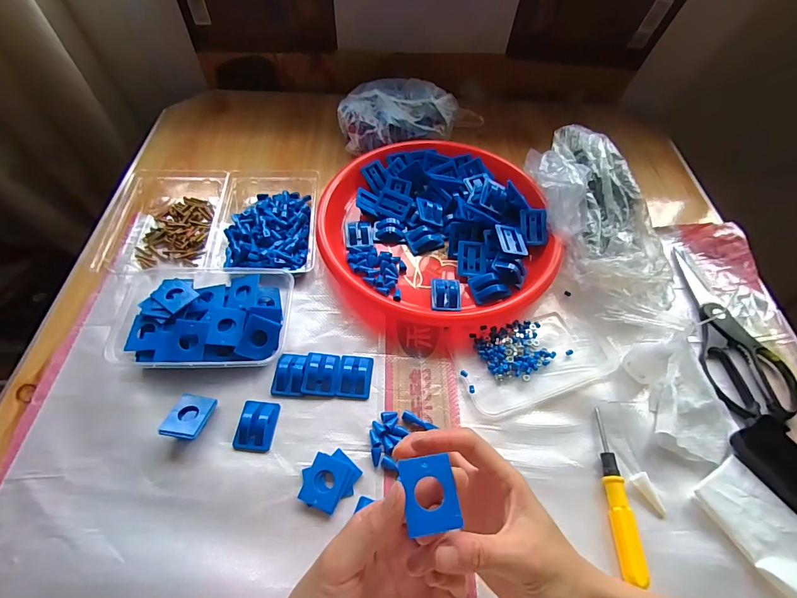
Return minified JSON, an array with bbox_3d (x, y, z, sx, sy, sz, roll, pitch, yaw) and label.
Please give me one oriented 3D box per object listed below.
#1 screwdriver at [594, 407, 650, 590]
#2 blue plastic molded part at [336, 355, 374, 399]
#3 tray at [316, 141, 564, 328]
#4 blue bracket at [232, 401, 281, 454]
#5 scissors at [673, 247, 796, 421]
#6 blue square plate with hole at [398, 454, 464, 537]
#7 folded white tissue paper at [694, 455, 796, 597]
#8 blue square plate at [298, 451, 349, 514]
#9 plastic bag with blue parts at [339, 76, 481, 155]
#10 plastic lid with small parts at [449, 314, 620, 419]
[{"bbox_3d":[0.190,0.165,0.343,0.015,0.019,0.137,5,56,1],"label":"screwdriver"},{"bbox_3d":[-0.044,0.076,0.397,0.033,0.014,0.044,5,56,0],"label":"blue plastic molded part"},{"bbox_3d":[0.046,-0.099,0.496,0.278,0.047,0.272,1,56,-2],"label":"tray"},{"bbox_3d":[-0.133,0.117,0.366,0.034,0.013,0.045,6,56,1],"label":"blue bracket"},{"bbox_3d":[0.374,0.030,0.444,0.091,0.012,0.210,6,56,1],"label":"scissors"},{"bbox_3d":[0.019,0.114,0.230,0.031,0.006,0.040,-6,57,-7],"label":"blue square plate with hole"},{"bbox_3d":[0.313,0.198,0.330,0.060,0.020,0.112,-28,62,-20],"label":"folded white tissue paper"},{"bbox_3d":[-0.065,0.161,0.344,0.033,0.004,0.041,21,60,8],"label":"blue square plate"},{"bbox_3d":[0.023,-0.281,0.609,0.225,0.065,0.110,-12,58,-11],"label":"plastic bag with blue parts"},{"bbox_3d":[0.145,0.059,0.420,0.164,0.009,0.097,-11,58,-10],"label":"plastic lid with small parts"}]

